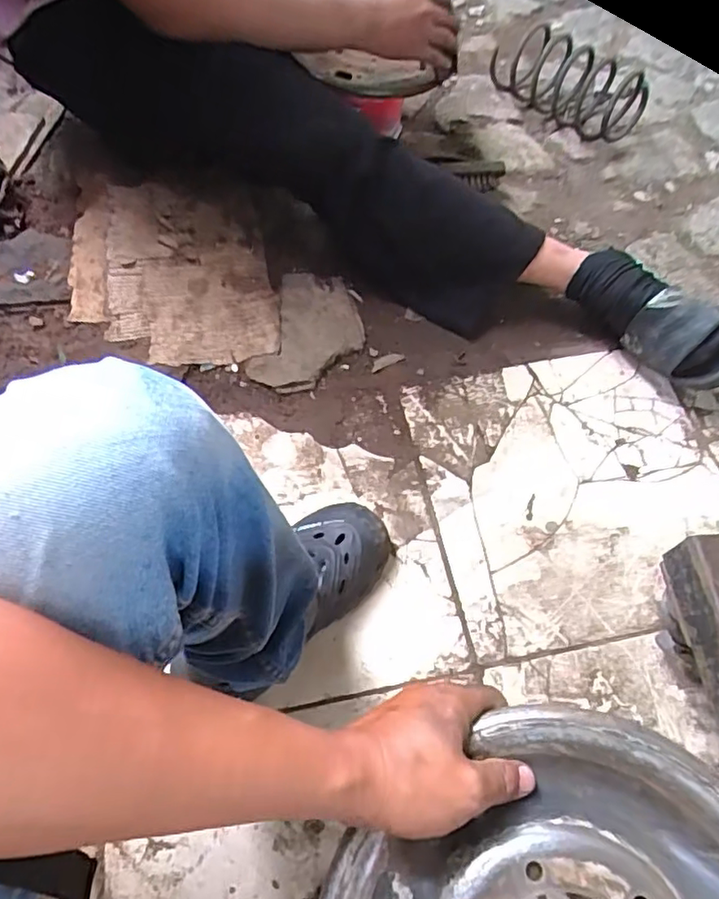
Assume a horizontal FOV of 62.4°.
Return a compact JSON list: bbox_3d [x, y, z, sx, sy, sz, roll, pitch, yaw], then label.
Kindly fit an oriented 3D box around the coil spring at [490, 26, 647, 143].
[{"bbox_3d":[0.388,-0.702,1.124,0.317,0.110,0.121,36,66,19],"label":"coil spring"}]

